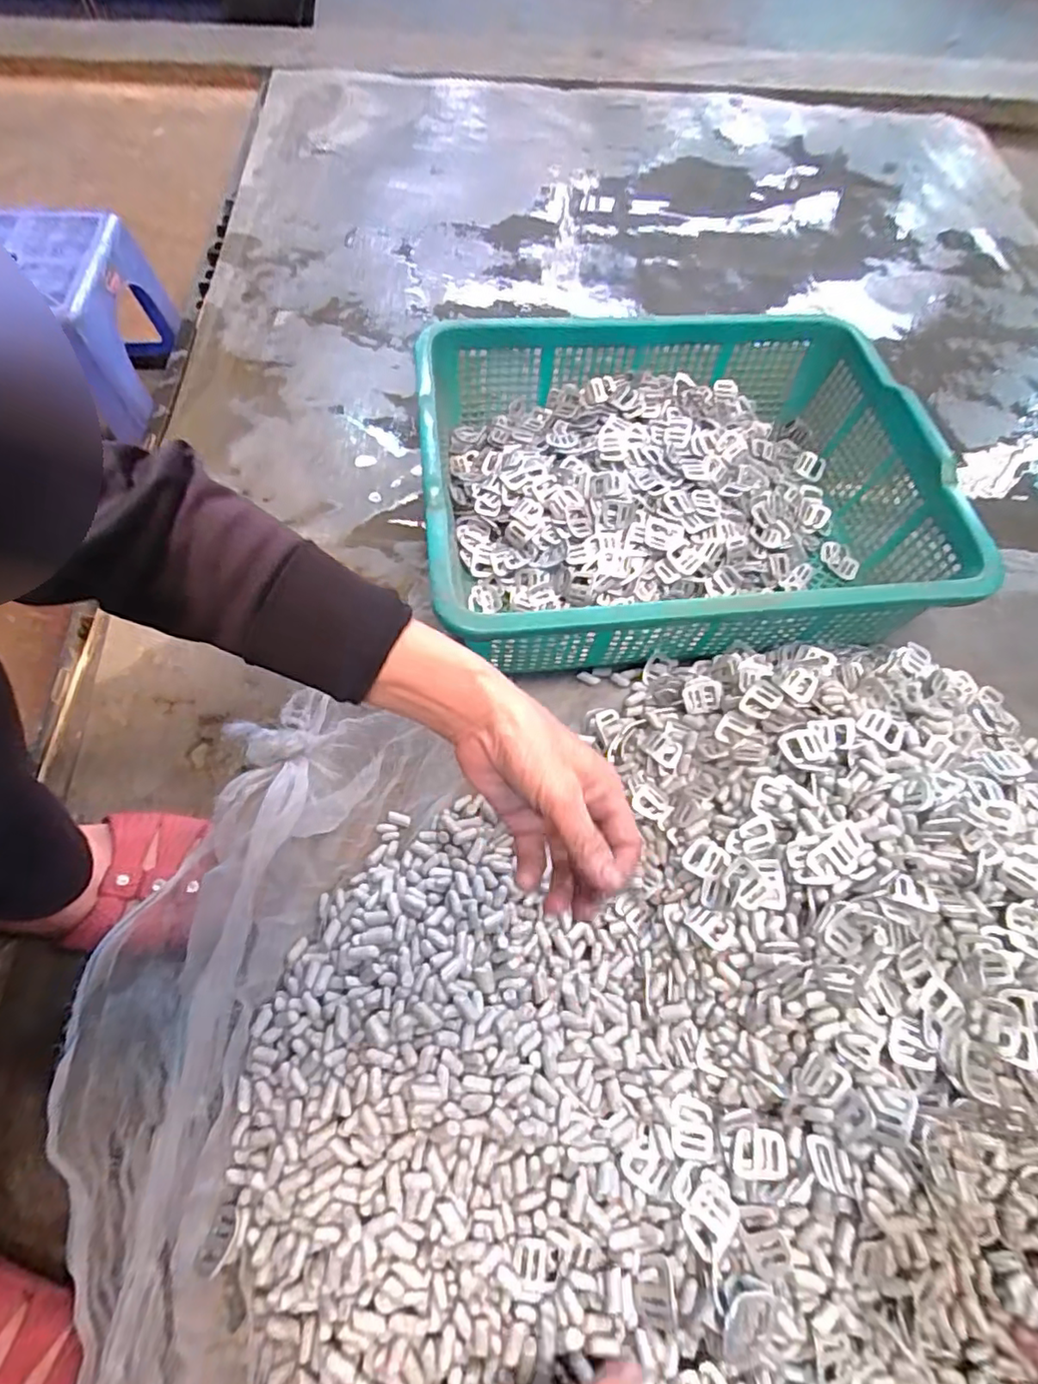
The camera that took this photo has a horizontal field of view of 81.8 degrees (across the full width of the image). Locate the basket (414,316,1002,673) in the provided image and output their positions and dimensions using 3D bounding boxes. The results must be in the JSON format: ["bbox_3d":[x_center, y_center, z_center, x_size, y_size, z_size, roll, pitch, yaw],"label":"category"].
[{"bbox_3d":[0.155,-0.205,0.606,0.481,0.148,0.382,-6,64,-6],"label":"basket"}]

